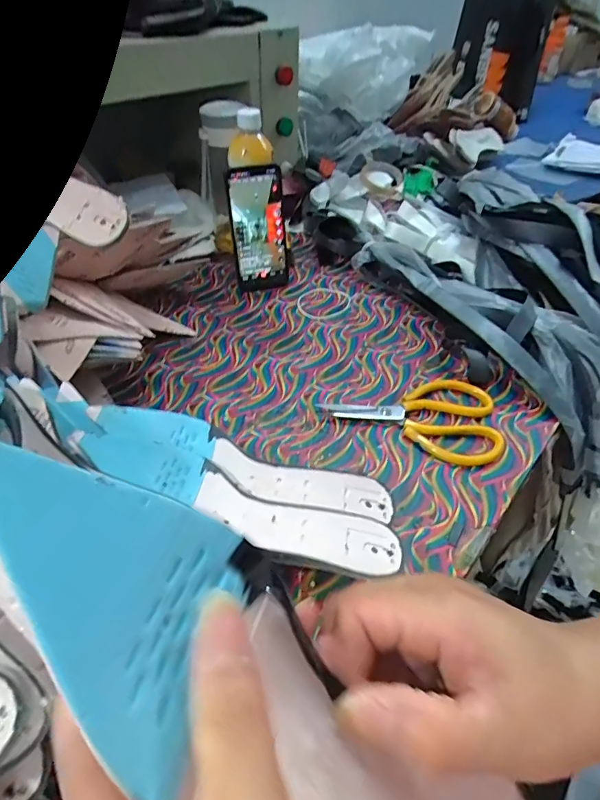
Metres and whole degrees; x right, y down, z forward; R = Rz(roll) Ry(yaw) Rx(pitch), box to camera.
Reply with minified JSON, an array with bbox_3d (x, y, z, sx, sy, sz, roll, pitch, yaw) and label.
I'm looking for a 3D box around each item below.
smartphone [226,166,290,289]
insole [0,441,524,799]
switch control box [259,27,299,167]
[{"bbox_3d":[-0.058,-0.237,0.647,0.076,0.162,0.009,-13,35,-11],"label":"smartphone"},{"bbox_3d":[-0.003,0.107,0.157,0.257,0.017,0.070,46,48,-14],"label":"insole"},{"bbox_3d":[-0.034,-0.518,0.789,0.062,0.187,0.075,0,44,0],"label":"switch control box"}]

